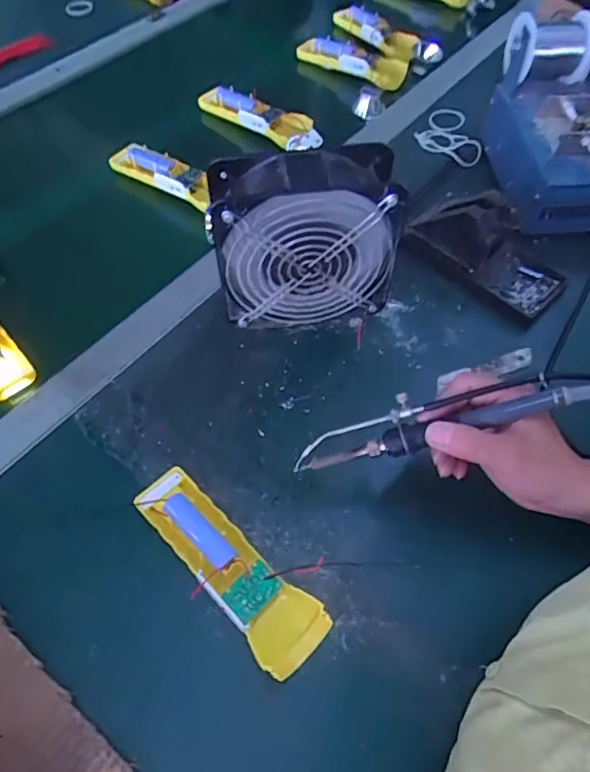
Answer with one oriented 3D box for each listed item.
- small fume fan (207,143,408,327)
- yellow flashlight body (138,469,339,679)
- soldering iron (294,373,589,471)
[{"bbox_3d":[0.009,-0.117,0.451,0.151,0.151,0.068,0,58,-3],"label":"small fume fan"},{"bbox_3d":[-0.048,0.123,0.370,0.047,0.030,0.162,-39,65,-22],"label":"yellow flashlight body"},{"bbox_3d":[0.097,0.021,0.355,0.207,0.019,0.033,-16,58,14],"label":"soldering iron"}]

